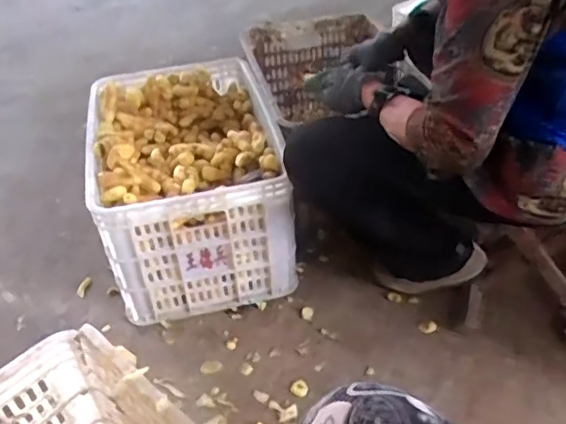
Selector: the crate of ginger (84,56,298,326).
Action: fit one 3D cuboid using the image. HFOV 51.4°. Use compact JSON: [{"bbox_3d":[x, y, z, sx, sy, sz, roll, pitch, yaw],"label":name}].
[{"bbox_3d":[-0.184,-0.048,1.192,0.342,0.309,0.411,-12,42,-8],"label":"crate of ginger"}]

